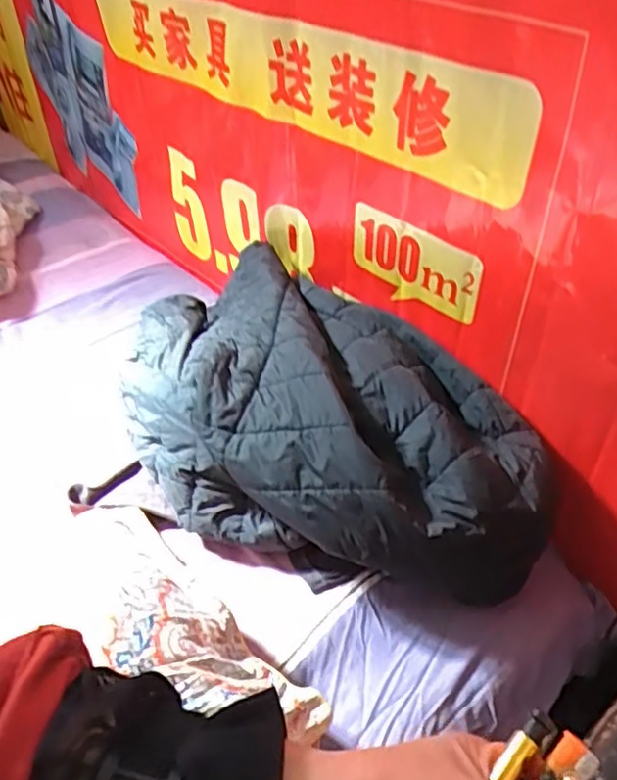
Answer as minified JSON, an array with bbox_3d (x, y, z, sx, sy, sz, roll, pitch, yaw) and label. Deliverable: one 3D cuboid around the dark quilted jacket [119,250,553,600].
[{"bbox_3d":[-0.016,0.034,0.887,0.696,0.199,0.355,28,50,29],"label":"dark quilted jacket"}]

